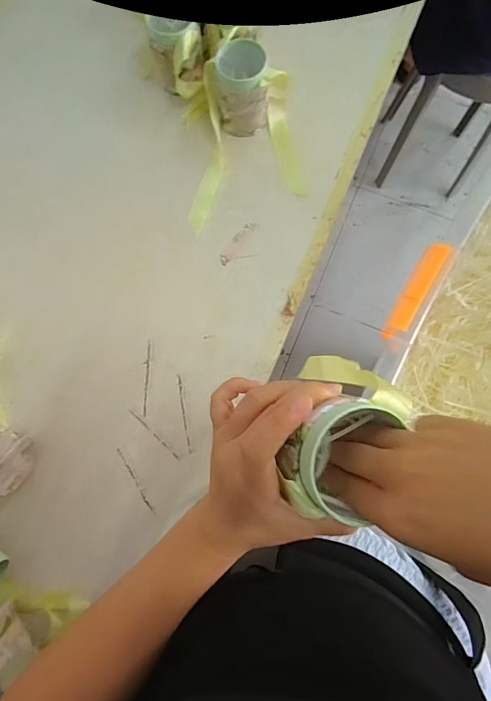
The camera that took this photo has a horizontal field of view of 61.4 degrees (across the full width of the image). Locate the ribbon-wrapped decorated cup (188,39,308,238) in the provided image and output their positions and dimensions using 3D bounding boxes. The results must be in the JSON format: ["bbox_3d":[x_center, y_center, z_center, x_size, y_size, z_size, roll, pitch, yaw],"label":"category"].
[{"bbox_3d":[-0.009,-0.297,0.571,0.167,0.090,0.217,-9,77,-1],"label":"ribbon-wrapped decorated cup"}]

